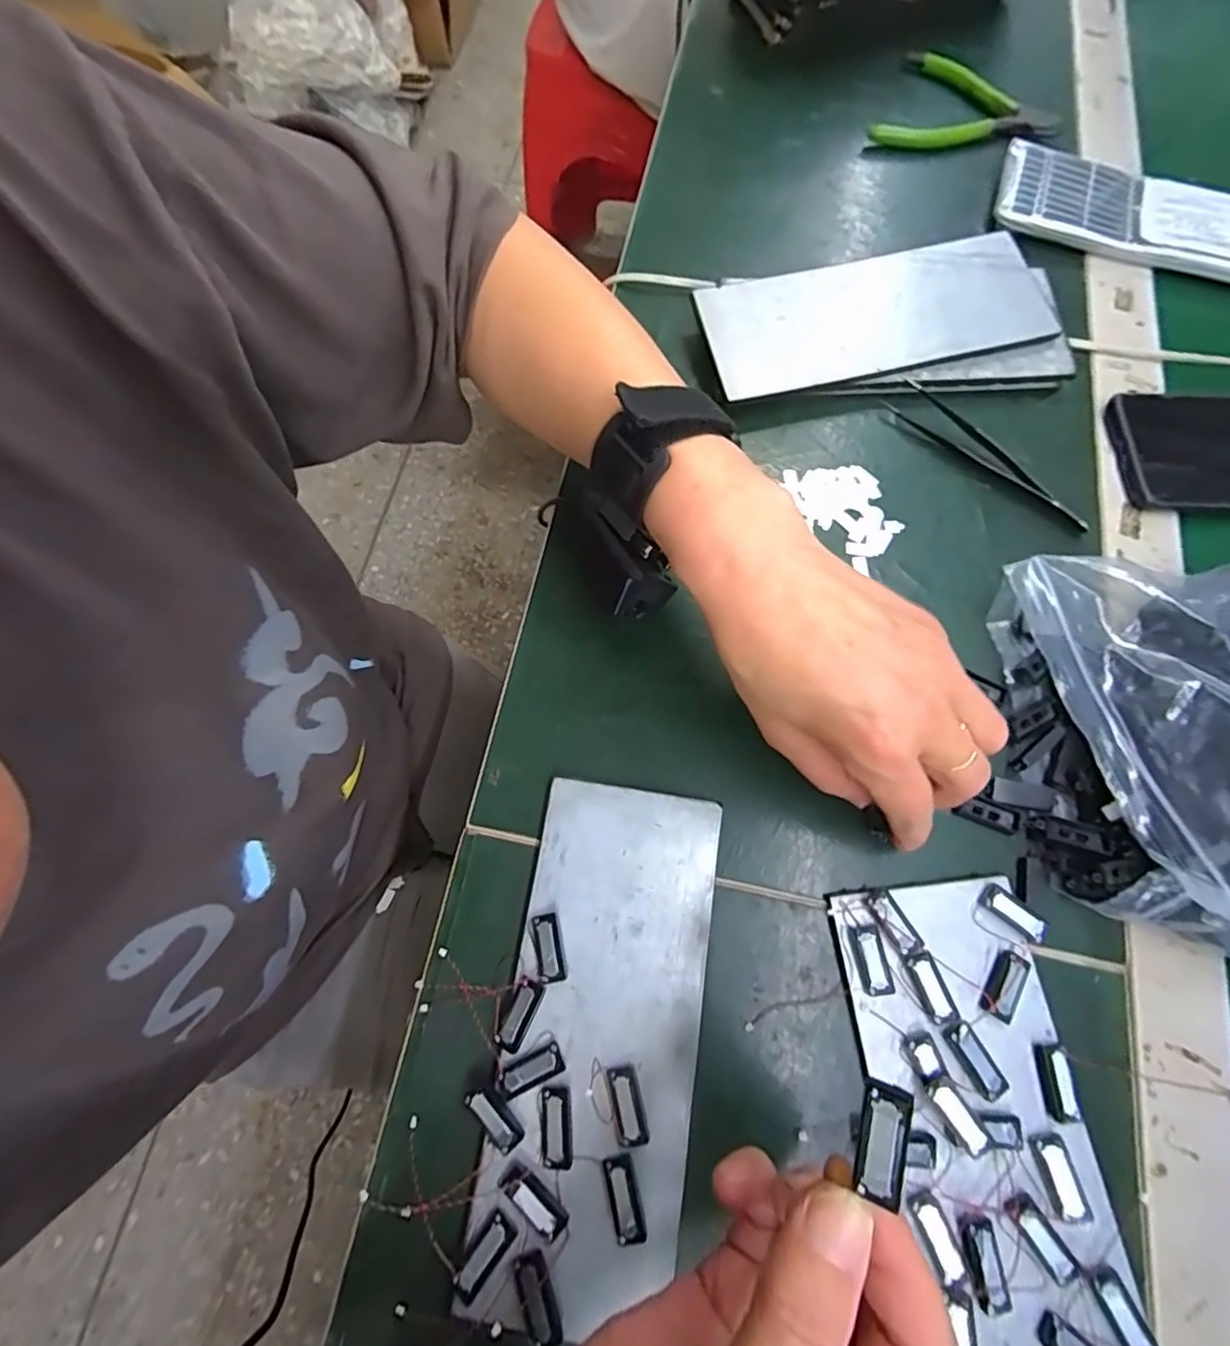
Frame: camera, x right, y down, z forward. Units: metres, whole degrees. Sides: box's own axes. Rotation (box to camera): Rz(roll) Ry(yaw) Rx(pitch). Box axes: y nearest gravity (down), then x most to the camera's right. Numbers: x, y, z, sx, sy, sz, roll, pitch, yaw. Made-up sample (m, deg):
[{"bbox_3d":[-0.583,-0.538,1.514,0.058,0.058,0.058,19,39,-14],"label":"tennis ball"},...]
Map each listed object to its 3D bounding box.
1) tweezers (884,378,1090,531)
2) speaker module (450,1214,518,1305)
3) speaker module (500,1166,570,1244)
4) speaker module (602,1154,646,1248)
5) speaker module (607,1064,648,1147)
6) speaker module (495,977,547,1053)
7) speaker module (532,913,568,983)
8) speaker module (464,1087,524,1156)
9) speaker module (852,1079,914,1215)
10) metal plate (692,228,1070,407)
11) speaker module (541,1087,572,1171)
[{"bbox_3d":[0.213,-0.125,0.347,0.126,0.010,0.019,41,76,14],"label":"tweezers"},{"bbox_3d":[-0.049,0.219,0.228,0.011,0.004,0.027,35,75,12],"label":"speaker module"},{"bbox_3d":[-0.031,0.204,0.235,0.028,0.005,0.011,38,76,13],"label":"speaker module"},{"bbox_3d":[0.004,0.203,0.236,0.012,0.004,0.028,-13,71,-3],"label":"speaker module"},{"bbox_3d":[0.005,0.174,0.247,0.012,0.004,0.027,-11,71,-2],"label":"speaker module"},{"bbox_3d":[-0.040,0.143,0.257,0.011,0.004,0.027,23,73,9],"label":"speaker module"},{"bbox_3d":[-0.029,0.120,0.267,0.012,0.006,0.027,-13,71,-3],"label":"speaker module"},{"bbox_3d":[-0.049,0.179,0.244,0.026,0.004,0.011,40,76,14],"label":"speaker module"},{"bbox_3d":[0.067,0.119,0.154,0.010,0.005,0.028,9,85,4],"label":"speaker module"},{"bbox_3d":[0.153,-0.213,0.366,0.195,0.006,0.082,-13,75,-1],"label":"metal plate"},{"bbox_3d":[-0.023,0.181,0.244,0.012,0.004,0.027,-3,71,0],"label":"speaker module"}]

